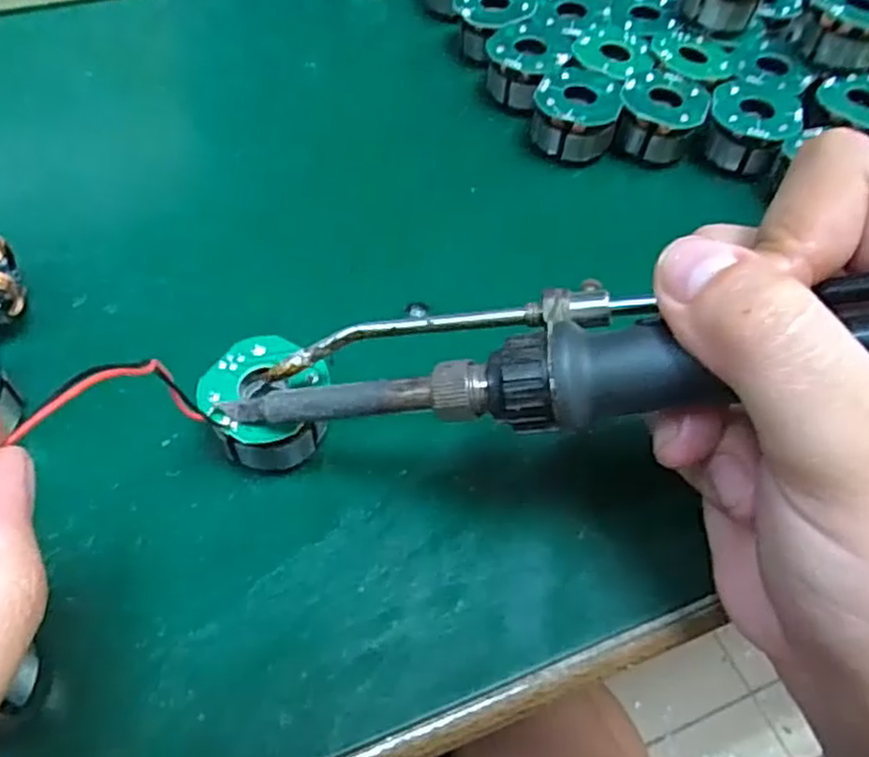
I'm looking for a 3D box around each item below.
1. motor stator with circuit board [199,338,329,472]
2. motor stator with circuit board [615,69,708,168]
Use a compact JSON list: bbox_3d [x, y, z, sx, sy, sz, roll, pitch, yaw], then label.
[{"bbox_3d":[-0.043,0.007,0.191,0.030,0.022,0.033,1,56,-2],"label":"motor stator with circuit board"},{"bbox_3d":[0.083,-0.096,0.270,0.029,0.018,0.031,1,56,-2],"label":"motor stator with circuit board"}]

